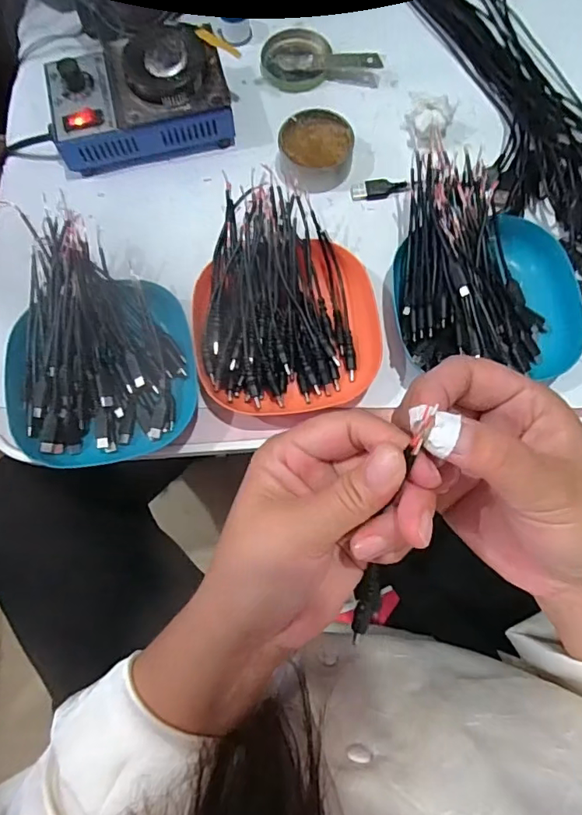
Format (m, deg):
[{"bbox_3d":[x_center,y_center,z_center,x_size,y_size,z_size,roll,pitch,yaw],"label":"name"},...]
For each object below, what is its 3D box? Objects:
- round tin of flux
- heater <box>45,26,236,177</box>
[{"bbox_3d":[0.022,-0.222,0.444,0.063,0.028,0.068,0,76,1],"label":"round tin of flux"},{"bbox_3d":[-0.132,-0.269,0.443,0.152,0.060,0.089,-15,76,-3],"label":"heater"}]

